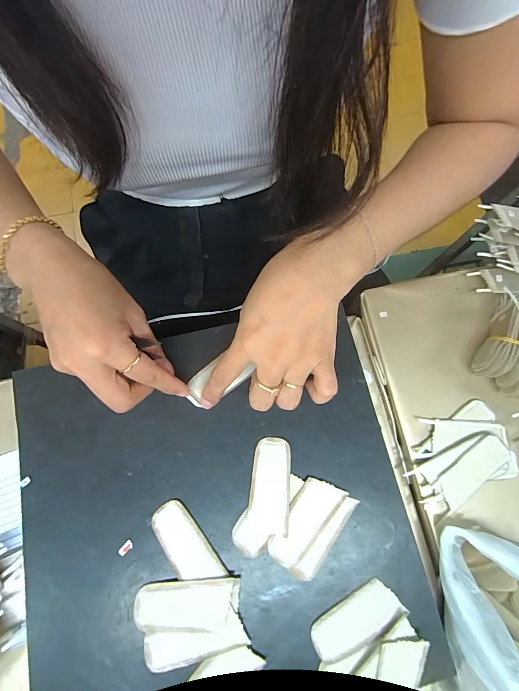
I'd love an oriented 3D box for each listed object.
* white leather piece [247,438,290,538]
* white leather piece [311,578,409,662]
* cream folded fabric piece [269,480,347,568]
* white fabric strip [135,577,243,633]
[{"bbox_3d":[0.009,0.114,0.266,0.032,0.004,0.071,5,76,0],"label":"white leather piece"},{"bbox_3d":[0.073,0.207,0.245,0.070,0.004,0.031,-29,78,-8],"label":"white leather piece"},{"bbox_3d":[0.035,0.139,0.260,0.030,0.004,0.071,40,78,8],"label":"cream folded fabric piece"},{"bbox_3d":[-0.053,0.192,0.242,0.076,0.006,0.031,-4,76,-2],"label":"white fabric strip"}]

